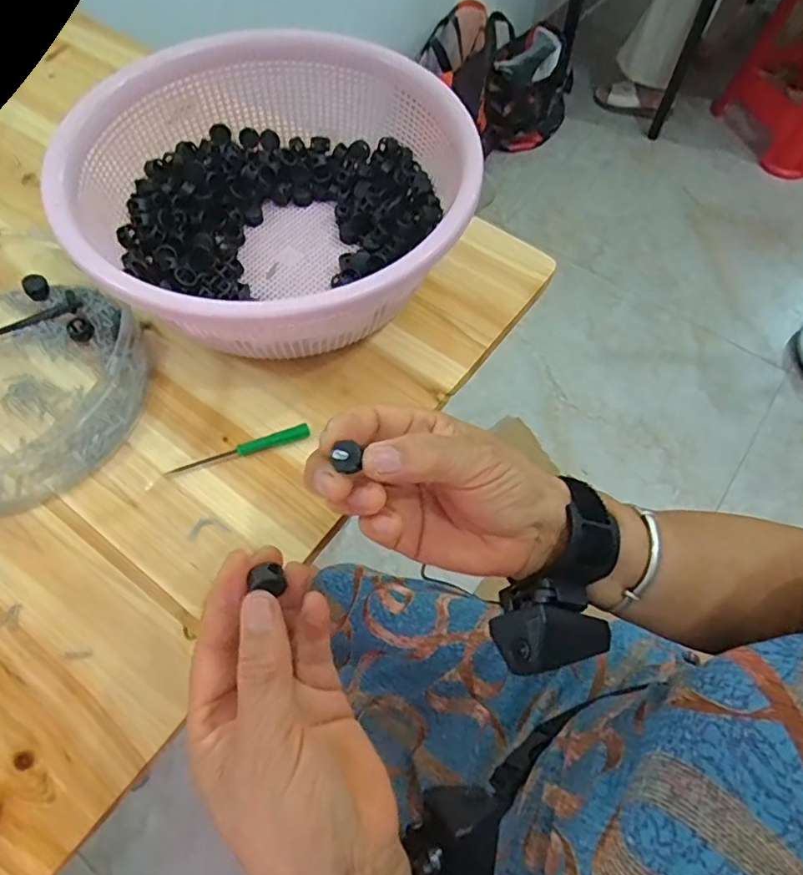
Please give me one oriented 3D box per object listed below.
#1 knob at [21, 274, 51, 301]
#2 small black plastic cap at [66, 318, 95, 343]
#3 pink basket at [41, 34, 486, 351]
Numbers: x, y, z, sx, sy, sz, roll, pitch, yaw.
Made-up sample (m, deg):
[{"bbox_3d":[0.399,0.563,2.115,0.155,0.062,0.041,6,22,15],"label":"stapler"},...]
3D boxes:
[{"bbox_3d":[-0.283,-0.117,0.443,0.018,0.015,0.018,-37,68,-19],"label":"knob"},{"bbox_3d":[-0.240,-0.081,0.427,0.020,0.010,0.017,37,67,17],"label":"small black plastic cap"},{"bbox_3d":[-0.085,-0.159,0.420,0.269,0.111,0.252,0,62,-1],"label":"pink basket"}]

